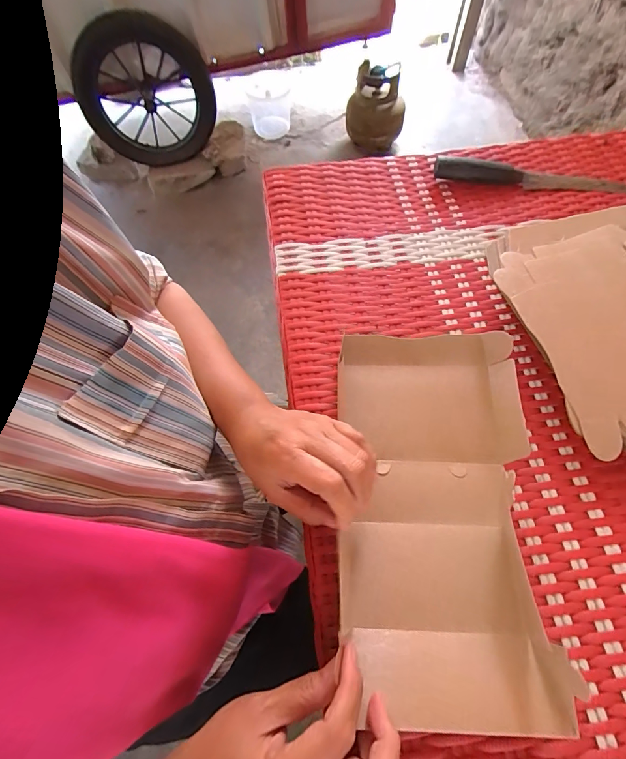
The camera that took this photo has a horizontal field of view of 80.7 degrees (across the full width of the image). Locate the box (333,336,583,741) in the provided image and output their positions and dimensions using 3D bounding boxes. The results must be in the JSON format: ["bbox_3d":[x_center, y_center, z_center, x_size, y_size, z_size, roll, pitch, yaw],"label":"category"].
[{"bbox_3d":[0.096,0.086,0.291,0.149,0.033,0.280,3,61,3],"label":"box"}]

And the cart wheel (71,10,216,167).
[{"bbox_3d":[-0.603,-1.020,1.337,0.477,0.456,0.082,-8,55,-9],"label":"cart wheel"}]

